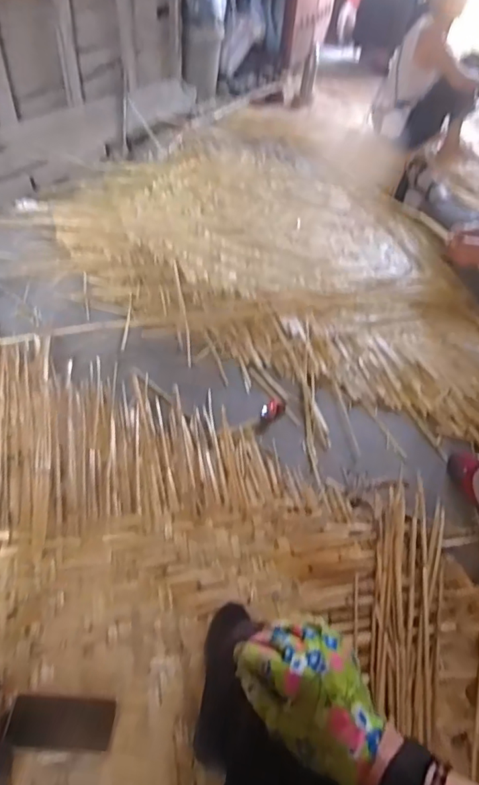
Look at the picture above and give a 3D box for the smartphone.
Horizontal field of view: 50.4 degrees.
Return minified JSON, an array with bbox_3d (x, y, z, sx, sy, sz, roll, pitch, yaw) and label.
[{"bbox_3d":[-0.280,0.519,0.802,0.159,0.008,0.069,4,46,-2],"label":"smartphone"}]

